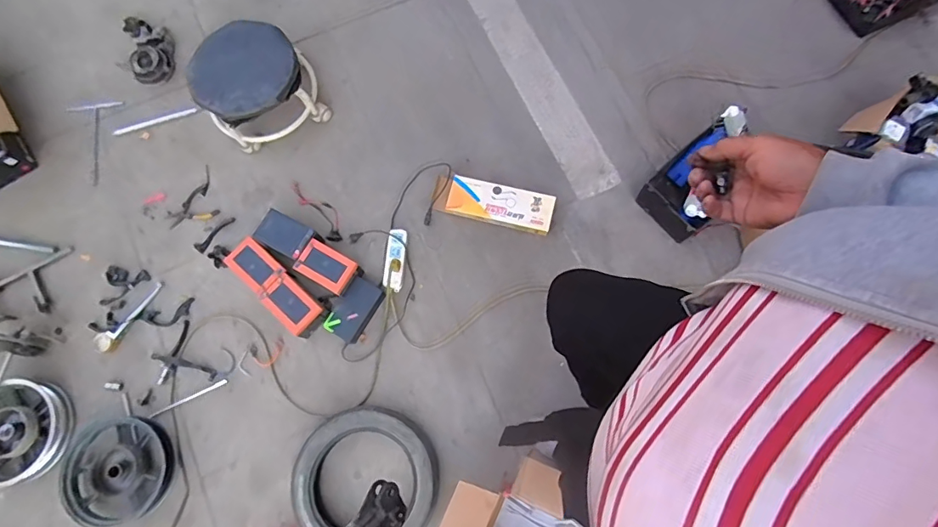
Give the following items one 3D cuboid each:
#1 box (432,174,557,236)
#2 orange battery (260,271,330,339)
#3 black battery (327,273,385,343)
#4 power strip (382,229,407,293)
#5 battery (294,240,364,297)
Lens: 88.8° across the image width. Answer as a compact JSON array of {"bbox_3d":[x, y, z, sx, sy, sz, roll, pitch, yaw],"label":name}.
[{"bbox_3d":[0.073,-0.181,1.439,0.364,0.065,0.132,15,74,4],"label":"box"},{"bbox_3d":[-0.475,0.120,1.327,0.164,0.083,0.111,40,77,11],"label":"orange battery"},{"bbox_3d":[-0.320,0.127,1.339,0.104,0.037,0.170,28,75,8],"label":"black battery"},{"bbox_3d":[-0.214,-0.017,1.393,0.063,0.047,0.194,4,73,1],"label":"power strip"},{"bbox_3d":[-0.391,0.018,1.354,0.163,0.081,0.107,28,78,8],"label":"battery"}]

